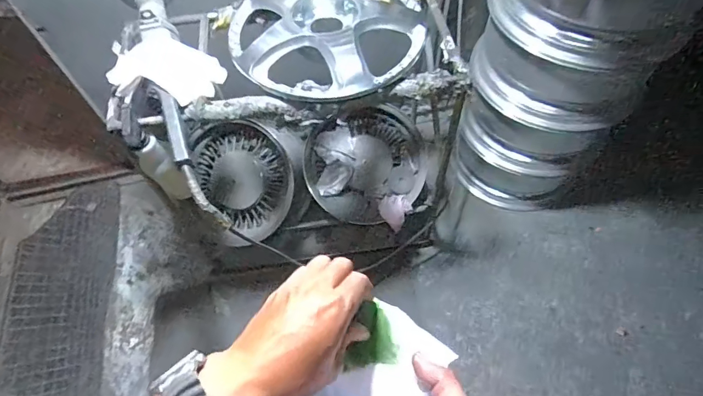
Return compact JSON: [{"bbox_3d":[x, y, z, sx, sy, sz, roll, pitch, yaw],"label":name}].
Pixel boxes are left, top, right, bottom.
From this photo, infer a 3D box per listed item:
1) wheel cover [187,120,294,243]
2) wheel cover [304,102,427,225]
[{"bbox_3d":[-0.328,-0.047,1.279,0.333,0.067,0.360,-33,86,10],"label":"wheel cover"},{"bbox_3d":[0.041,-0.114,1.316,0.354,0.082,0.347,-31,83,-8],"label":"wheel cover"}]

